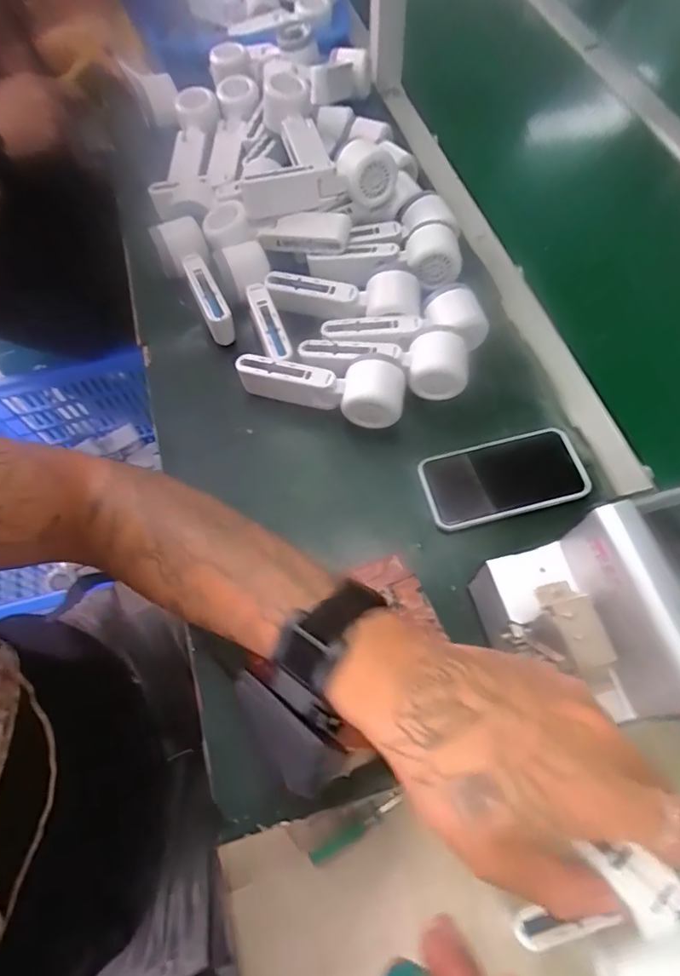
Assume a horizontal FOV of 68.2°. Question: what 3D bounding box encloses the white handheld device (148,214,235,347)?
[{"bbox_3d":[-0.159,-0.226,0.553,0.054,0.058,0.153,-23,66,-8],"label":"white handheld device"}]

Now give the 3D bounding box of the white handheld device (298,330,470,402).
[{"bbox_3d":[0.044,-0.122,0.503,0.161,0.053,0.047,1,65,3],"label":"white handheld device"}]

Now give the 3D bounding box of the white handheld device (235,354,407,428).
[{"bbox_3d":[-0.020,-0.097,0.497,0.163,0.046,0.055,5,65,4],"label":"white handheld device"}]

